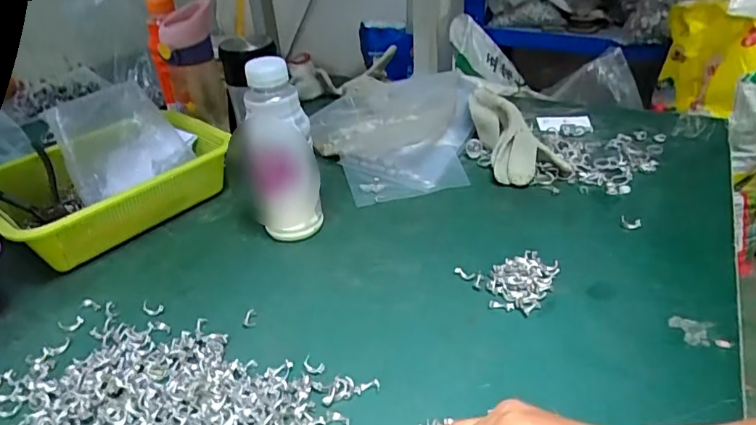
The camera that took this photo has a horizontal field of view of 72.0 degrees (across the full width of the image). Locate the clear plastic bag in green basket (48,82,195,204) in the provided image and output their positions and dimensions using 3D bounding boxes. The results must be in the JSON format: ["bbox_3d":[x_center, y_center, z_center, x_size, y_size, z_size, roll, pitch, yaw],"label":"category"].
[{"bbox_3d":[-0.319,-0.094,0.641,0.129,0.028,0.147,-25,71,-27],"label":"clear plastic bag in green basket"}]

